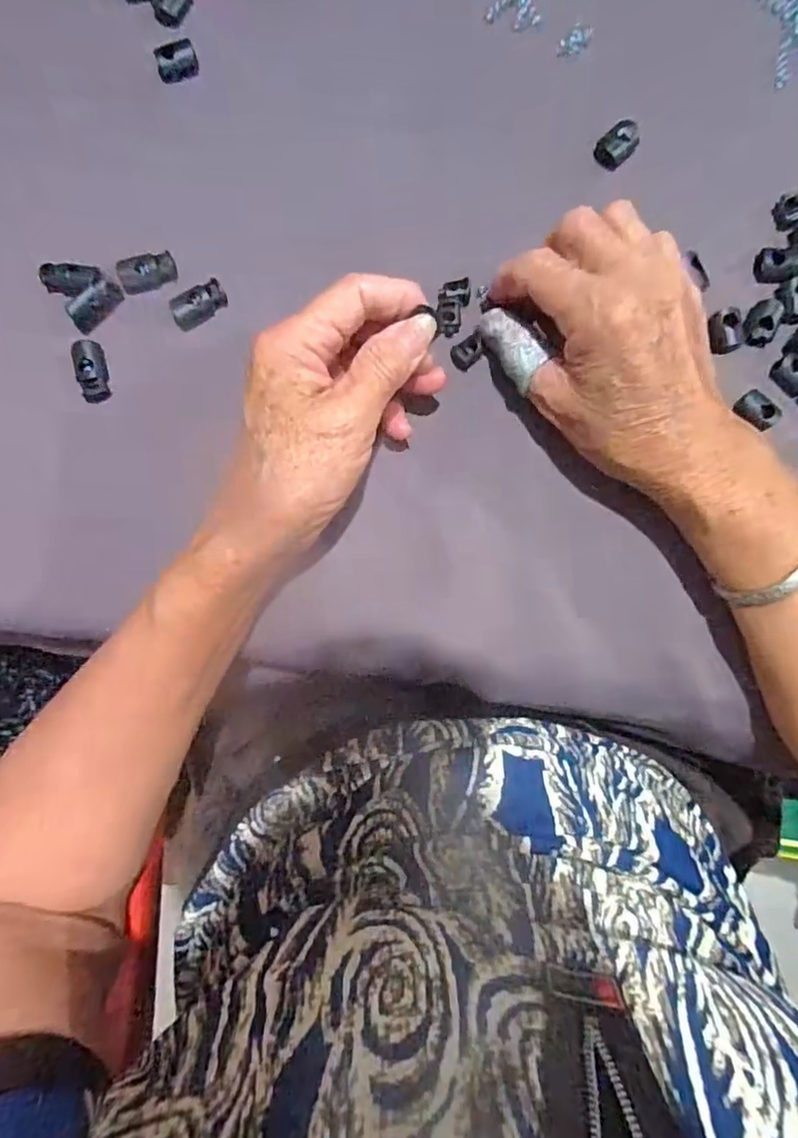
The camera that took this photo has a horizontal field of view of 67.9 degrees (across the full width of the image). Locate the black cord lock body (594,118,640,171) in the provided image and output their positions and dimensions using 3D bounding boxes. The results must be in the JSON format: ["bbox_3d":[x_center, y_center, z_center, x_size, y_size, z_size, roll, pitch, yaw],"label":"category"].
[{"bbox_3d":[0.114,-0.220,0.306,0.016,0.007,0.027,44,88,1],"label":"black cord lock body"}]

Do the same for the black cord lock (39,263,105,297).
[{"bbox_3d":[-0.165,-0.147,0.300,0.028,0.010,0.013,-1,87,-1],"label":"black cord lock"}]

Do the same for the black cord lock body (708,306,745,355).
[{"bbox_3d":[0.168,-0.122,0.304,0.012,0.011,0.020,-10,88,-1],"label":"black cord lock body"}]

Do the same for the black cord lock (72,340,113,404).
[{"bbox_3d":[-0.155,-0.101,0.301,0.014,0.009,0.030,-9,88,-1],"label":"black cord lock"}]

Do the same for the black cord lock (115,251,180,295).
[{"bbox_3d":[-0.128,-0.150,0.300,0.028,0.011,0.017,-11,88,-1],"label":"black cord lock"}]

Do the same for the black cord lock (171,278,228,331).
[{"bbox_3d":[-0.102,-0.135,0.303,0.029,0.013,0.012,-36,88,-2],"label":"black cord lock"}]

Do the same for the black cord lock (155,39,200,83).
[{"bbox_3d":[-0.113,-0.258,0.303,0.021,0.014,0.009,-19,88,-2],"label":"black cord lock"}]

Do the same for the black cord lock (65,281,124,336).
[{"bbox_3d":[-0.154,-0.133,0.298,0.013,0.012,0.029,37,88,1],"label":"black cord lock"}]

